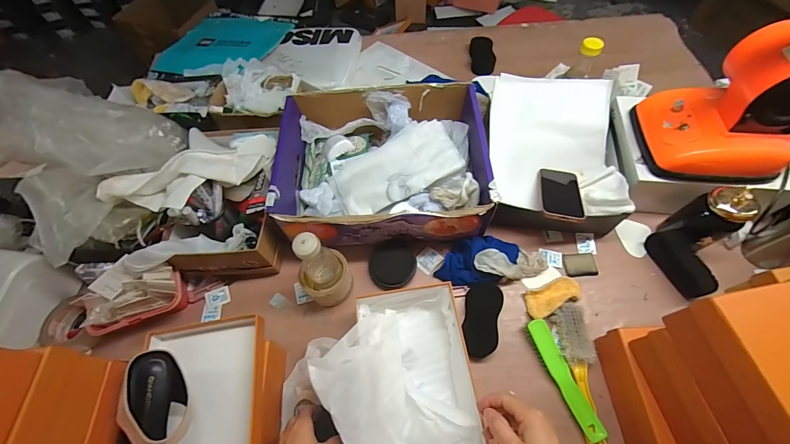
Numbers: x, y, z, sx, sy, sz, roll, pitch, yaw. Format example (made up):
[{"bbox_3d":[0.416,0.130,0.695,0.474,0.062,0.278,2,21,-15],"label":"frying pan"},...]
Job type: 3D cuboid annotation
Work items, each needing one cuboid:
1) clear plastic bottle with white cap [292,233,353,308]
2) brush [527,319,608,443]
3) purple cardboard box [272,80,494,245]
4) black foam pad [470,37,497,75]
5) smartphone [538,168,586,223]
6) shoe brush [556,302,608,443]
[{"bbox_3d":[-0.129,0.086,0.580,0.089,0.177,0.078,-20,63,-7],"label":"clear plastic bottle with white cap"},{"bbox_3d":[0.278,0.255,0.549,0.037,0.022,0.187,-19,63,-7],"label":"brush"},{"bbox_3d":[-0.028,-0.123,0.696,0.402,0.121,0.329,-2,62,2],"label":"purple cardboard box"},{"bbox_3d":[0.248,-0.472,0.943,0.066,0.013,0.115,-9,84,24],"label":"black foam pad"},{"bbox_3d":[0.319,-0.053,0.635,0.077,0.014,0.150,11,46,9],"label":"smartphone"},{"bbox_3d":[0.312,0.250,0.549,0.060,0.030,0.229,2,62,5],"label":"shoe brush"}]

